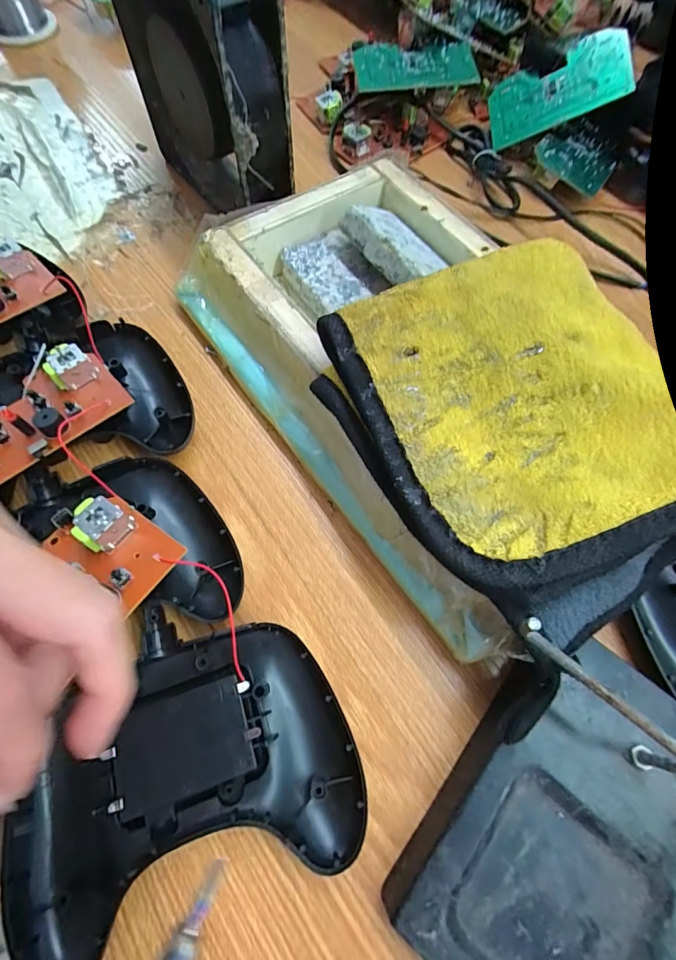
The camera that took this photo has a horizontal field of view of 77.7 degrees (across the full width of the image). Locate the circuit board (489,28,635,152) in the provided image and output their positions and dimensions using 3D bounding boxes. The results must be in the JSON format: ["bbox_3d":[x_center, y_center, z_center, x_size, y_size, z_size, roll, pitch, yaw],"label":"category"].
[{"bbox_3d":[0.161,-0.289,0.311,0.091,0.007,0.051,-9,88,28],"label":"circuit board"}]

